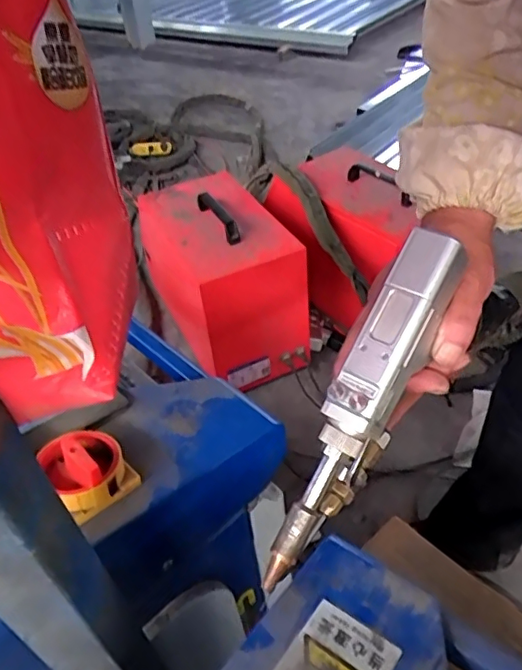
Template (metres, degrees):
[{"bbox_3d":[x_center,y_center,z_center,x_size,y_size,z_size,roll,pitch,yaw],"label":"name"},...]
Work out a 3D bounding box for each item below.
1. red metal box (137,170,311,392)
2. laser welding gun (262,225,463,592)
[{"bbox_3d":[-0.073,-0.123,1.400,0.264,0.359,0.365,-20,44,-16],"label":"red metal box"},{"bbox_3d":[0.070,0.047,0.367,0.039,0.068,0.229,25,92,30],"label":"laser welding gun"}]

